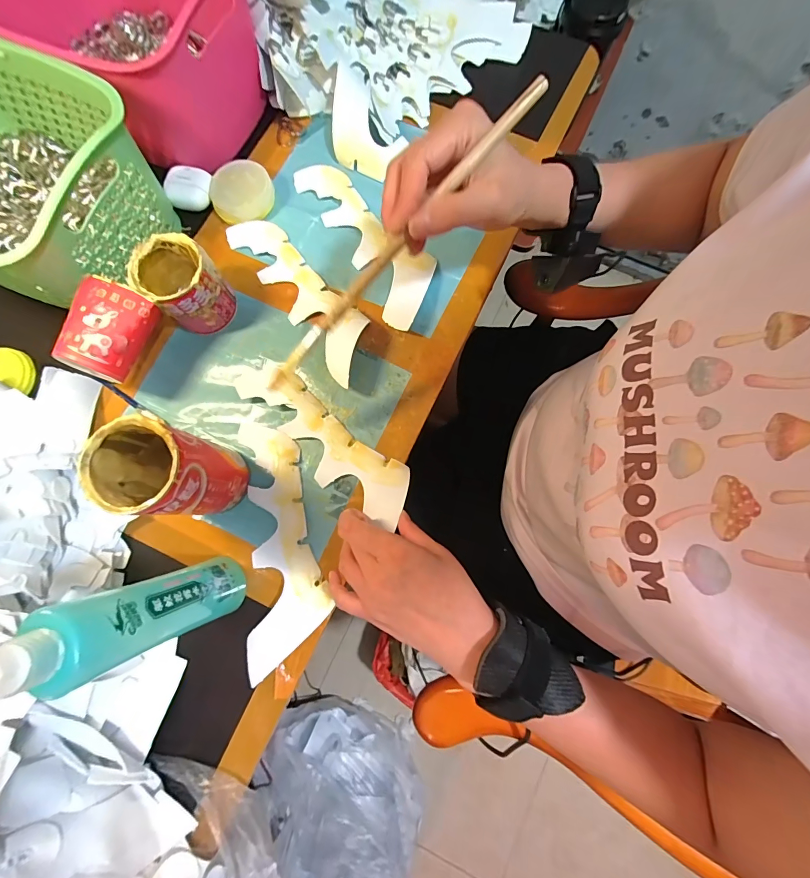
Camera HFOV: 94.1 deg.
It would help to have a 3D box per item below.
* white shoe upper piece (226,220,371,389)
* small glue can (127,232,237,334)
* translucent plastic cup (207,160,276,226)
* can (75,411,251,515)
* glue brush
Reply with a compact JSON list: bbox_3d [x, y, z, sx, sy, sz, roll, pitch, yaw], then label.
[{"bbox_3d":[-0.109,-0.158,0.404,0.061,0.013,0.219,-38,81,-7],"label":"white shoe upper piece"},{"bbox_3d":[-0.214,-0.149,0.369,0.065,0.067,0.064,0,79,0],"label":"small glue can"},{"bbox_3d":[-0.183,-0.276,0.423,0.067,0.023,0.062,0,79,0],"label":"translucent plastic cup"},{"bbox_3d":[-0.182,0.027,0.304,0.066,0.114,0.061,0,79,0],"label":"can"},{"bbox_3d":[-0.012,-0.129,0.264,0.263,0.012,0.012,-42,81,17],"label":"glue brush"}]

